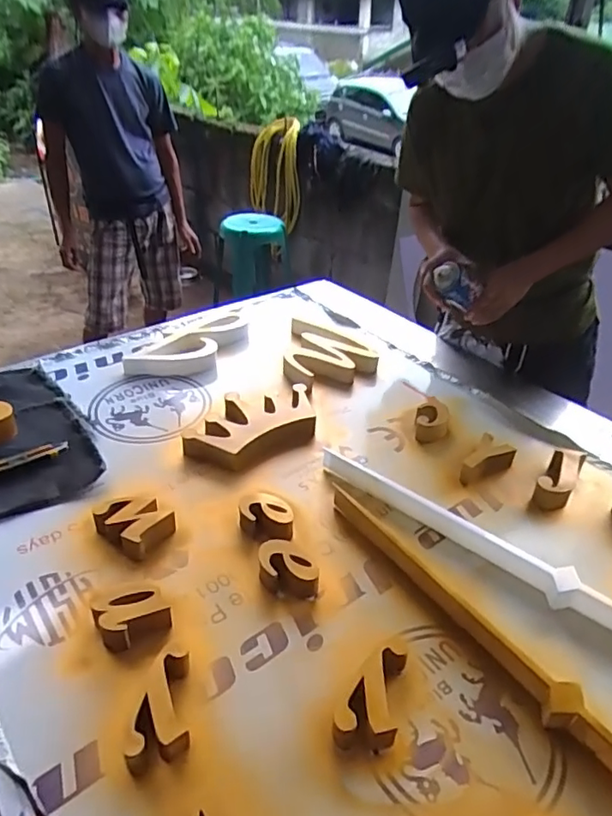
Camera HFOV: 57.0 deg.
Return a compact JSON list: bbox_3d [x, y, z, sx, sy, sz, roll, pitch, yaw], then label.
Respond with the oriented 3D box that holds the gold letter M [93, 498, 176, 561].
[{"bbox_3d":[-0.264,0.178,0.873,0.103,0.042,0.089,27,40,27],"label":"gold letter M"}]

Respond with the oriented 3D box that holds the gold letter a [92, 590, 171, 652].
[{"bbox_3d":[-0.230,0.271,0.741,0.086,0.048,0.064,-17,41,-29],"label":"gold letter a"}]

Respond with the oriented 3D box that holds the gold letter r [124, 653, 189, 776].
[{"bbox_3d":[-0.167,0.336,0.643,0.068,0.047,0.128,-2,35,-10],"label":"gold letter r"}]

